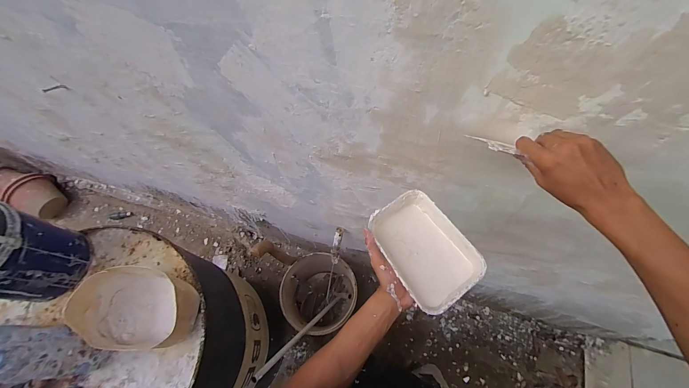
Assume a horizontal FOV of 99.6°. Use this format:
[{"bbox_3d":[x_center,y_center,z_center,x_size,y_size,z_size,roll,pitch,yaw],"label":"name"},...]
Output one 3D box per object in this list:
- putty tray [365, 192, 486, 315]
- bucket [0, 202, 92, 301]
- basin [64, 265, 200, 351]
[{"bbox_3d":[0.125,0.086,0.468,0.115,0.049,0.174,-30,67,-11],"label":"putty tray"},{"bbox_3d":[-0.690,0.115,0.573,0.165,0.264,0.160,9,65,7],"label":"bucket"},{"bbox_3d":[-0.413,0.233,0.599,0.198,0.138,0.155,2,65,4],"label":"basin"}]

